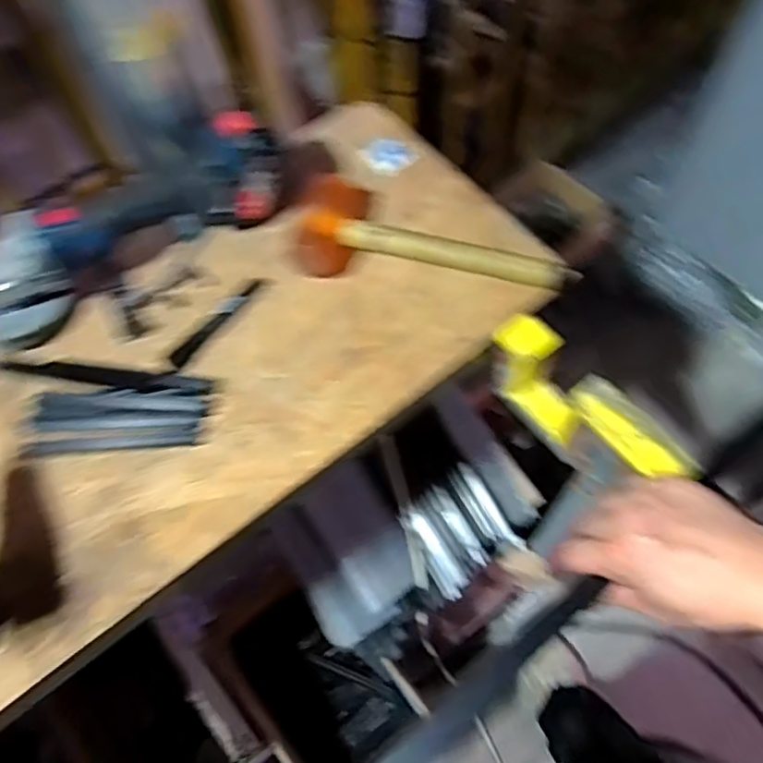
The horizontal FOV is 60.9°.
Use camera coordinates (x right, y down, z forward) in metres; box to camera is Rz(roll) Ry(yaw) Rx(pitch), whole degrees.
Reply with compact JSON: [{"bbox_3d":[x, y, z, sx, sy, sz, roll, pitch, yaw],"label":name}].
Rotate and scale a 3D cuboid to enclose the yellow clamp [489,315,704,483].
[{"bbox_3d":[0.218,0.036,0.707,0.050,0.119,0.228,-38,68,-16],"label":"yellow clamp"}]

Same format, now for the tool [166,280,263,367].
[{"bbox_3d":[-0.180,-0.068,0.707,0.021,0.009,0.132,36,70,18],"label":"tool"}]

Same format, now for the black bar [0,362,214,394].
[{"bbox_3d":[-0.290,-0.004,0.687,0.225,0.009,0.022,6,64,5],"label":"black bar"}]

